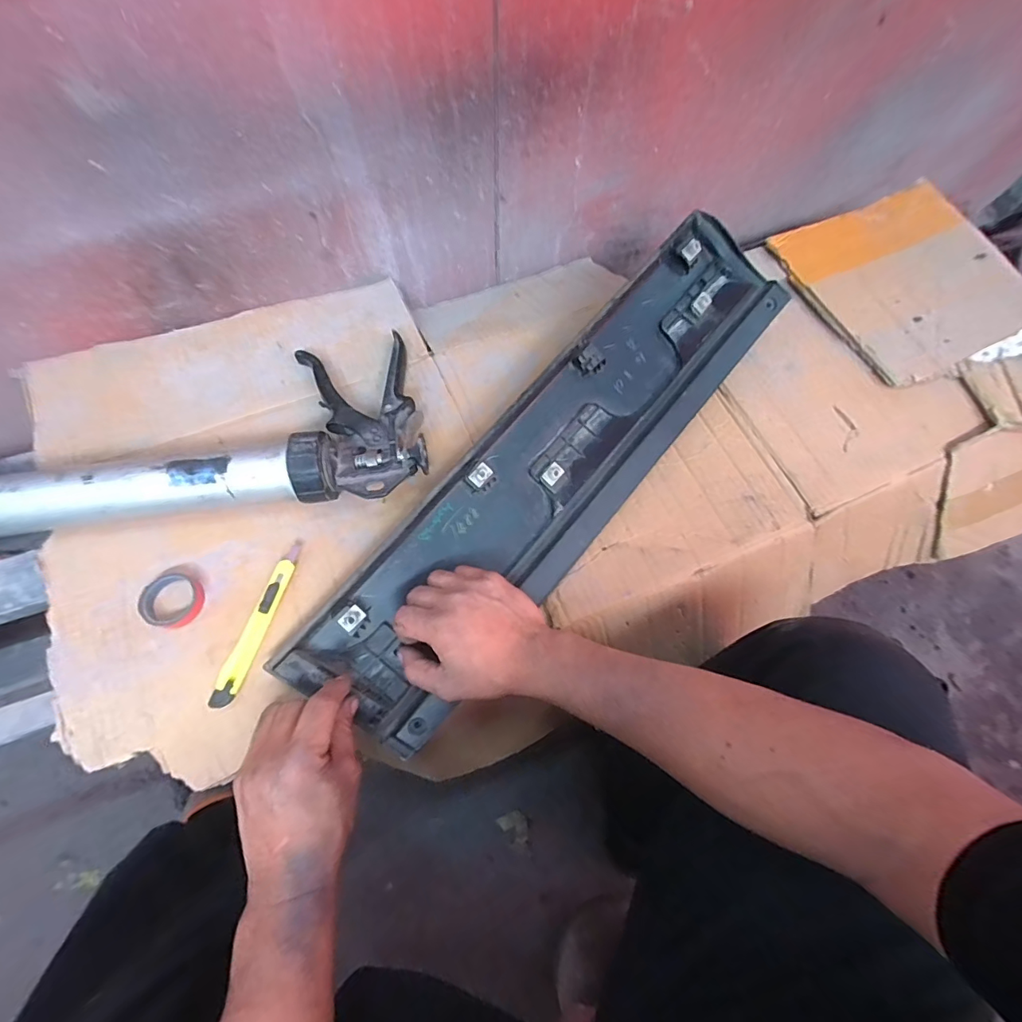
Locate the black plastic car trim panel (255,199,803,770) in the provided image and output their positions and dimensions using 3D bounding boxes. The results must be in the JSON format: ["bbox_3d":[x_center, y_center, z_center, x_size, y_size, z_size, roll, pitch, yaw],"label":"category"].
[{"bbox_3d":[0.052,-0.052,0.446,0.146,0.050,0.591,42,80,13],"label":"black plastic car trim panel"}]

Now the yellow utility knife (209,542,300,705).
[{"bbox_3d":[-0.218,0.094,0.399,0.019,0.012,0.144,18,70,5],"label":"yellow utility knife"}]

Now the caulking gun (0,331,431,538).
[{"bbox_3d":[-0.342,-0.068,0.435,0.506,0.057,0.192,-10,70,-5],"label":"caulking gun"}]

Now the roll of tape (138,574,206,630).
[{"bbox_3d":[-0.293,0.077,0.398,0.046,0.015,0.046,0,70,-1],"label":"roll of tape"}]

